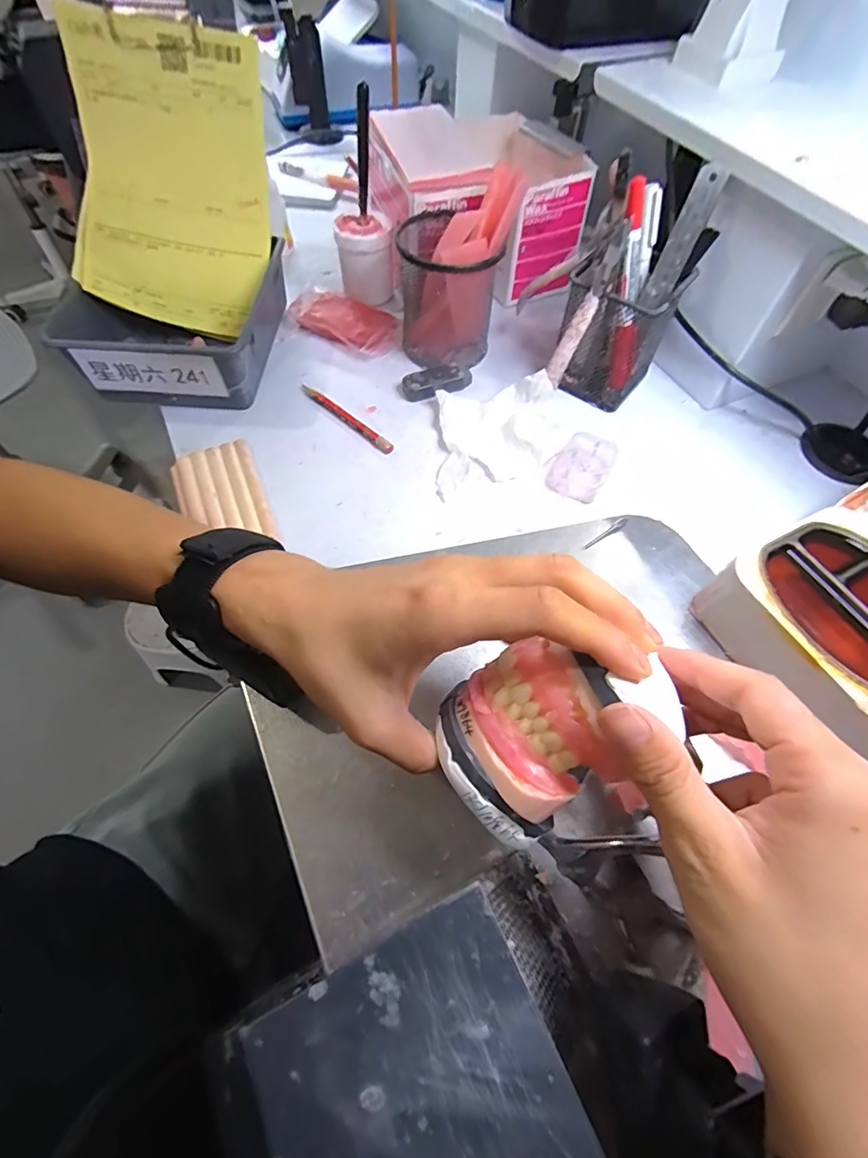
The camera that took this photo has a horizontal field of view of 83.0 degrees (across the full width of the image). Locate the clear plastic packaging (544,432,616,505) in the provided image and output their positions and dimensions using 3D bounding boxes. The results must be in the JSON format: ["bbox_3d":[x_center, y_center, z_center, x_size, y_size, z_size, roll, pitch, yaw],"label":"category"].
[{"bbox_3d":[0.117,-0.090,0.390,0.042,0.023,0.053,29,63,15],"label":"clear plastic packaging"}]

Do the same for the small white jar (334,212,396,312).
[{"bbox_3d":[-0.066,-0.314,0.480,0.049,0.069,0.049,1,59,-1],"label":"small white jar"}]

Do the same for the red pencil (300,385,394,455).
[{"bbox_3d":[-0.077,-0.139,0.419,0.112,0.011,0.009,39,66,20],"label":"red pencil"}]

